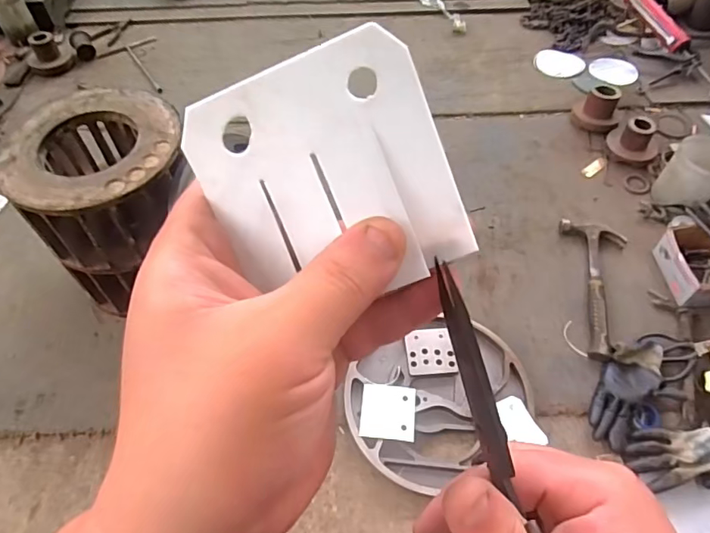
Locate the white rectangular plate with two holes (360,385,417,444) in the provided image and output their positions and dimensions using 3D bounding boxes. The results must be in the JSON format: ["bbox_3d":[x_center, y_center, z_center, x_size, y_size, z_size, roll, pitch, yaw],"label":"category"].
[{"bbox_3d":[0.057,0.248,0.870,0.091,0.006,0.093,4,55,3],"label":"white rectangular plate with two holes"}]

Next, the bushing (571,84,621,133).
[{"bbox_3d":[0.635,-0.409,1.328,0.116,0.091,0.100,25,59,14],"label":"bushing"}]

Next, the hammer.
[{"bbox_3d":[0.508,0.041,1.041,0.133,0.046,0.339,5,56,1],"label":"hammer"}]

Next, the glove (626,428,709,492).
[{"bbox_3d":[0.557,0.301,0.832,0.209,0.059,0.096,-8,56,-7],"label":"glove"}]

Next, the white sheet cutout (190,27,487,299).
[{"bbox_3d":[-0.011,-0.031,0.189,0.088,0.087,0.009,-20,14,9],"label":"white sheet cutout"}]

